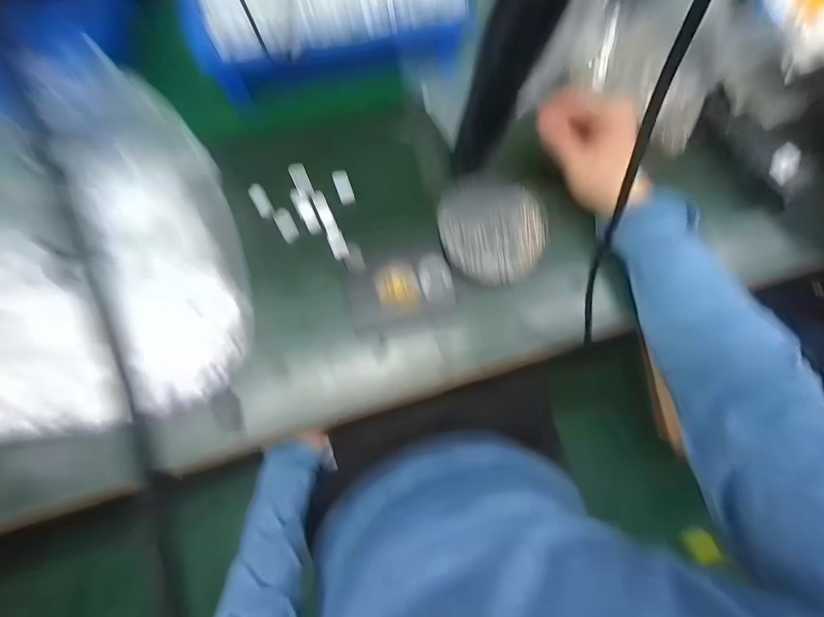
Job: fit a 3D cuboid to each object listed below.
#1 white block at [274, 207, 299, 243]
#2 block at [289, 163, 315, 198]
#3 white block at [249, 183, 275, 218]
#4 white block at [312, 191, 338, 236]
[{"bbox_3d":[-0.137,-0.091,0.386,0.017,0.007,0.038,-22,93,-8],"label":"white block"},{"bbox_3d":[-0.121,-0.140,0.389,0.017,0.009,0.038,-24,97,-8],"label":"block"},{"bbox_3d":[-0.162,-0.116,0.380,0.014,0.008,0.038,-25,98,-8],"label":"white block"},{"bbox_3d":[-0.095,-0.105,0.386,0.013,0.009,0.050,-23,77,-8],"label":"white block"}]

